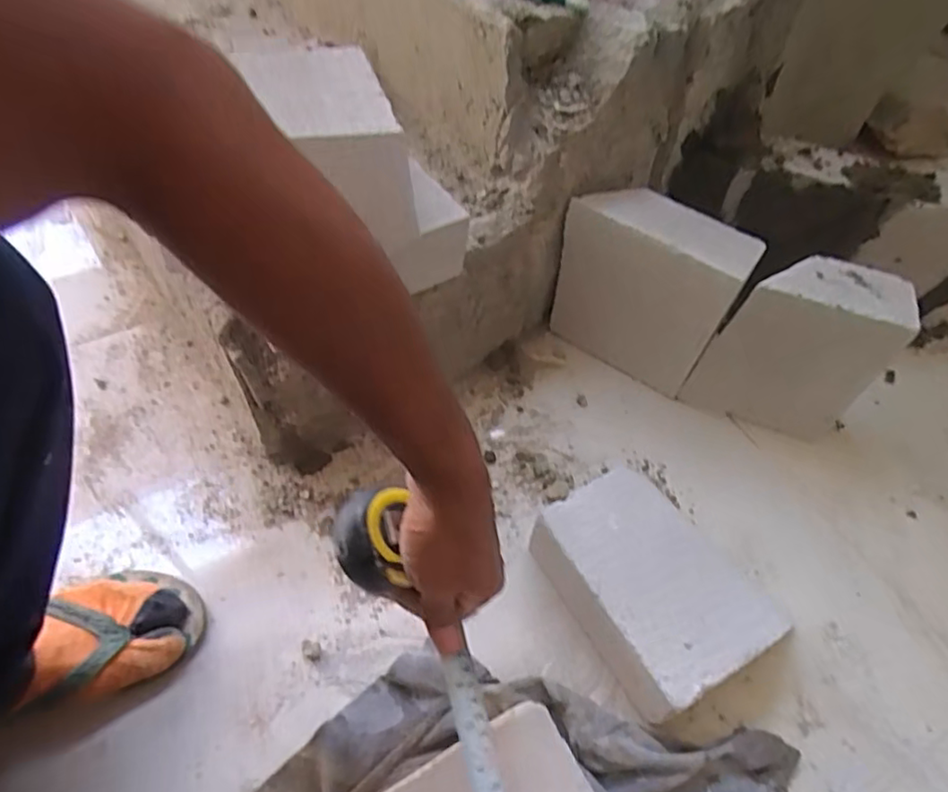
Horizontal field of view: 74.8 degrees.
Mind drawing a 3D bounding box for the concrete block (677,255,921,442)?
[{"bbox_3d":[0.349,-0.052,0.691,0.166,0.199,0.079,20,54,10],"label":"concrete block"}]

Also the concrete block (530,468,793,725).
[{"bbox_3d":[0.156,0.176,0.578,0.123,0.077,0.195,-24,59,-21],"label":"concrete block"}]

